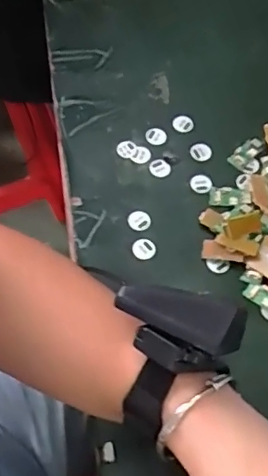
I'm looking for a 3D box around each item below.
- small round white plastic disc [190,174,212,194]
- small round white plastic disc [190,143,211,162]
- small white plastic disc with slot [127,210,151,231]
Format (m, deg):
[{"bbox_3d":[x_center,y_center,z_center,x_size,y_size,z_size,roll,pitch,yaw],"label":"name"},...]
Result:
[{"bbox_3d":[0.055,-0.045,0.459,0.016,0.004,0.018,-15,63,-7],"label":"small round white plastic disc"},{"bbox_3d":[0.056,-0.073,0.473,0.018,0.004,0.016,6,62,4],"label":"small round white plastic disc"},{"bbox_3d":[0.004,-0.014,0.442,0.017,0.004,0.017,-1,62,1],"label":"small white plastic disc with slot"}]

